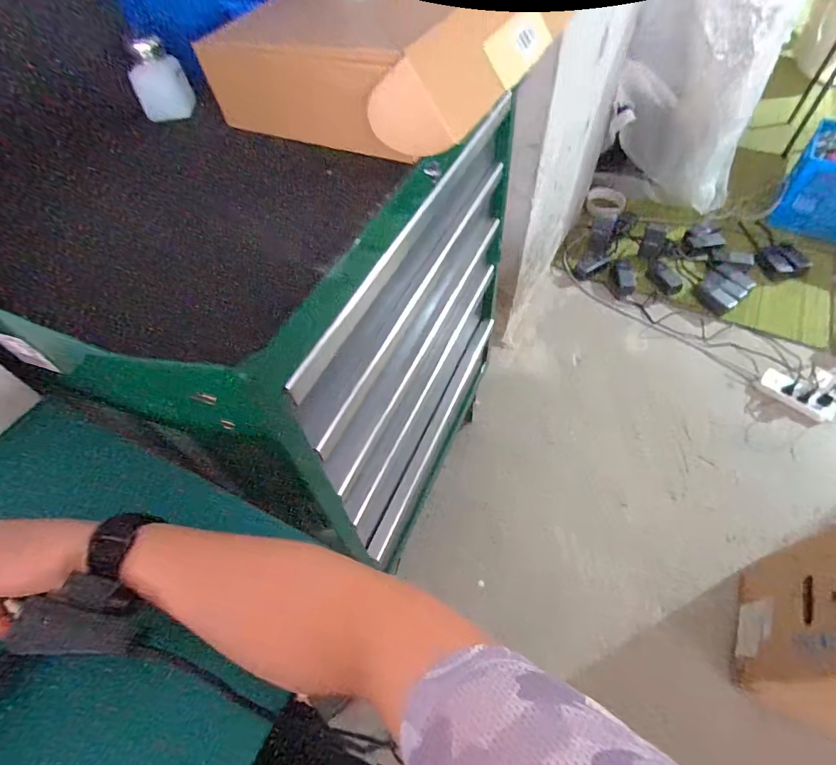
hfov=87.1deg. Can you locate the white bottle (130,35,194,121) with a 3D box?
[{"bbox_3d":[-0.308,-0.359,0.523,0.062,0.076,0.030,-27,57,-15],"label":"white bottle"}]

